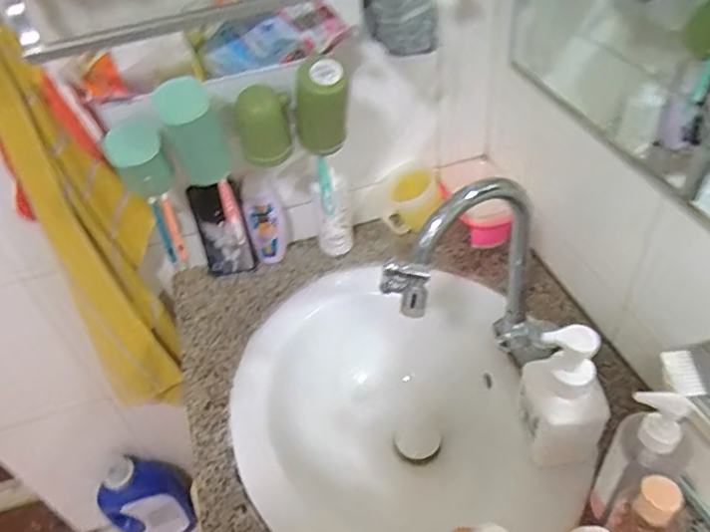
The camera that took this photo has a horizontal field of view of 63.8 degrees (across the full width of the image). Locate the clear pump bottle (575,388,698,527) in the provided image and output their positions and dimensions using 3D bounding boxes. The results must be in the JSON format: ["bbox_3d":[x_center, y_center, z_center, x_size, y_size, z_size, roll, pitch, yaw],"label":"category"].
[{"bbox_3d":[0.269,0.205,0.557,0.062,0.220,0.062,-33,50,-24],"label":"clear pump bottle"}]

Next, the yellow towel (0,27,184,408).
[{"bbox_3d":[-0.385,-0.016,0.845,0.144,0.646,0.156,32,57,33],"label":"yellow towel"}]

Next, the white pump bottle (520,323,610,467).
[{"bbox_3d":[0.225,0.135,0.615,0.077,0.166,0.084,-4,45,4],"label":"white pump bottle"}]

